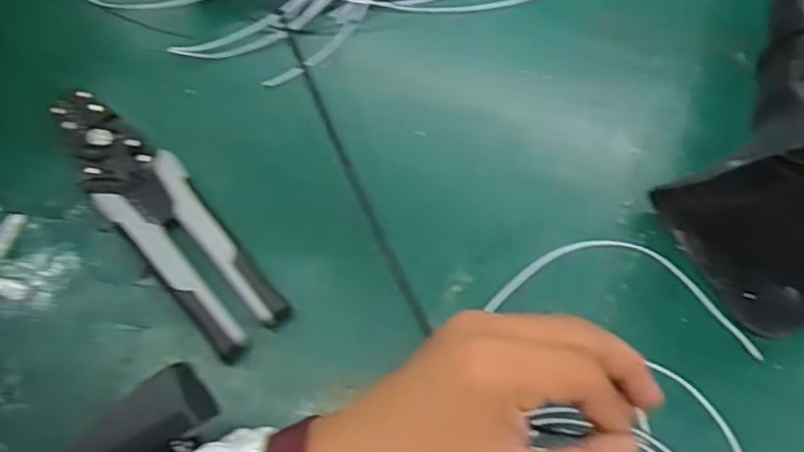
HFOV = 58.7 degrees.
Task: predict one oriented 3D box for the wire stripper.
[{"bbox_3d":[-0.143,-0.008,0.421,0.050,0.023,0.193,-40,73,-15],"label":"wire stripper"}]

